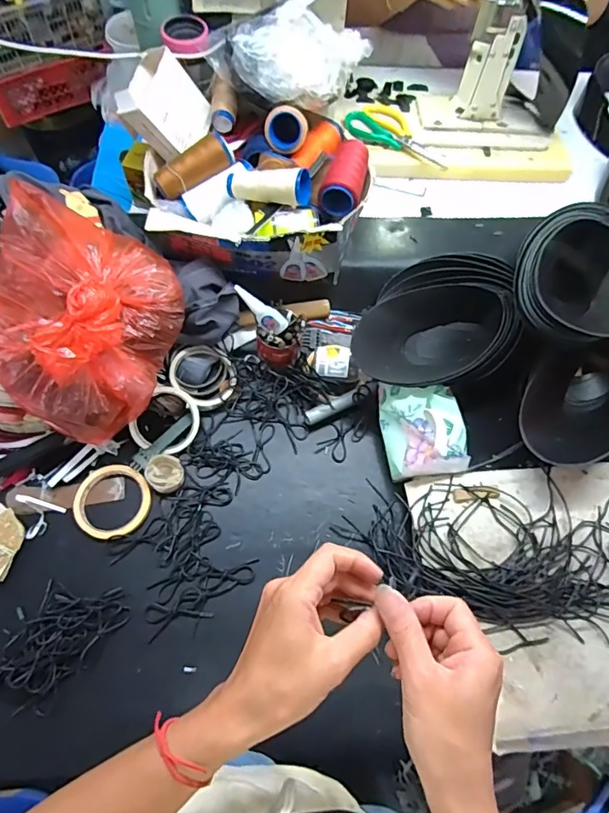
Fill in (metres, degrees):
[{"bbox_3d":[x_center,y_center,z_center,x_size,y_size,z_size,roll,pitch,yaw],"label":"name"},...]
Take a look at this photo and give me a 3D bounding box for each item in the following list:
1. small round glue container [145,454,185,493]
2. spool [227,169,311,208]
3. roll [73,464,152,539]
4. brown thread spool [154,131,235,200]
[{"bbox_3d":[-0.183,0.087,0.636,0.045,0.018,0.050,4,66,-1],"label":"small round glue container"},{"bbox_3d":[-0.046,-0.277,0.606,0.105,0.052,0.043,12,66,3],"label":"spool"},{"bbox_3d":[-0.249,0.121,0.623,0.092,0.011,0.098,1,66,-2],"label":"roll"},{"bbox_3d":[-0.144,-0.314,0.638,0.108,0.043,0.043,-32,71,2],"label":"brown thread spool"}]

